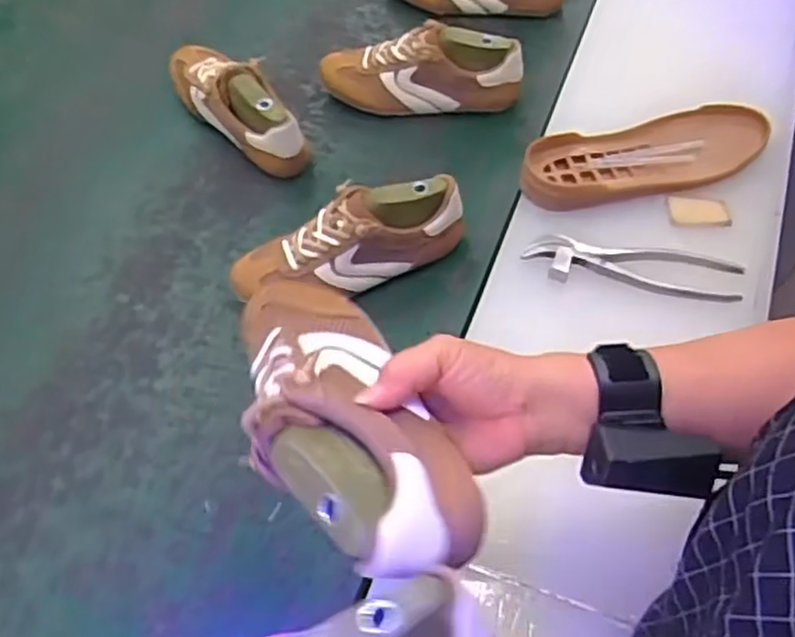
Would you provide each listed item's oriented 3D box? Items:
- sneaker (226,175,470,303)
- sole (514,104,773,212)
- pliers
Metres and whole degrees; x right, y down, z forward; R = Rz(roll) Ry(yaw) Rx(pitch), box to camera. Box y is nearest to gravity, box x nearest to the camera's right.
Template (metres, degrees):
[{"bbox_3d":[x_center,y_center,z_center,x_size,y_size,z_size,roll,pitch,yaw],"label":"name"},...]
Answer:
[{"bbox_3d":[-0.050,-0.074,0.733,0.233,0.092,0.078,-21,58,-11],"label":"sneaker"},{"bbox_3d":[0.254,-0.164,0.745,0.251,0.034,0.091,-14,59,-14],"label":"sole"},{"bbox_3d":[0.218,-0.050,0.682,0.193,0.012,0.054,13,57,4],"label":"pliers"}]

